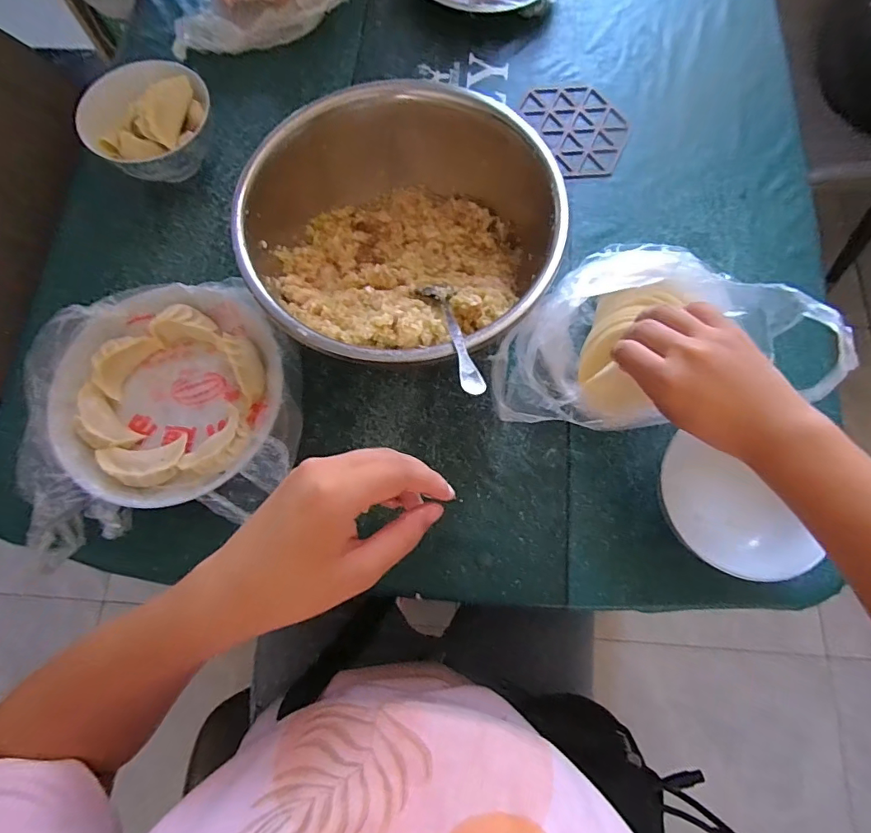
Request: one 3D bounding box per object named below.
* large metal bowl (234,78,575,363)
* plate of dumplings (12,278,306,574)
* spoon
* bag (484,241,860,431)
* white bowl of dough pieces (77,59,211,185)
[{"bbox_3d":[-0.027,-0.147,0.424,0.246,0.113,0.248,0,73,1],"label":"large metal bowl"},{"bbox_3d":[-0.231,-0.009,0.413,0.225,0.055,0.212,0,73,1],"label":"plate of dumplings"},{"bbox_3d":[0.011,-0.063,0.349,0.025,0.009,0.157,-12,39,-2],"label":"spoon"},{"bbox_3d":[0.164,-0.055,0.392,0.234,0.093,0.130,-11,73,7],"label":"bag"},{"bbox_3d":[-0.284,-0.284,0.488,0.116,0.072,0.110,-1,73,2],"label":"white bowl of dough pieces"}]

